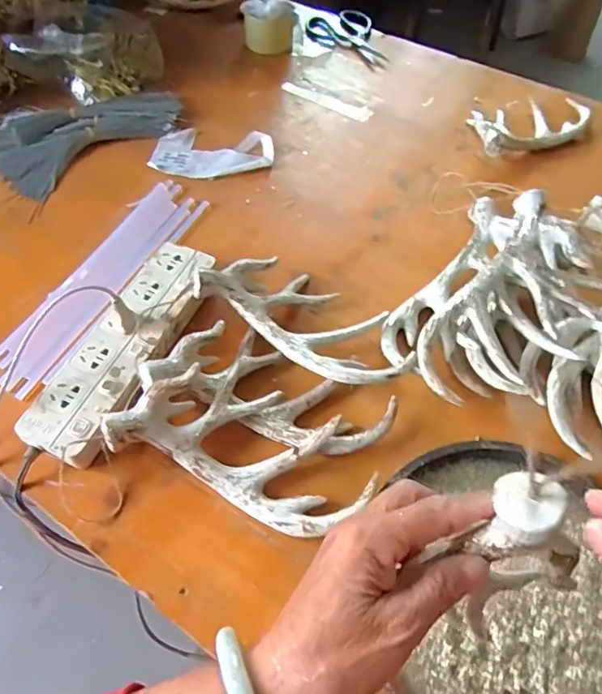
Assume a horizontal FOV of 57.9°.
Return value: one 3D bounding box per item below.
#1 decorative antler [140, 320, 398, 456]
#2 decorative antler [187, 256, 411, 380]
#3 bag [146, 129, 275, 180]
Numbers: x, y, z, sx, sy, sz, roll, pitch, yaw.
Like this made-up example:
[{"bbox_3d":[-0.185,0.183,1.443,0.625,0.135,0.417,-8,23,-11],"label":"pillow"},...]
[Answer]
[{"bbox_3d":[-0.024,0.034,0.508,0.223,0.063,0.107,16,55,12],"label":"decorative antler"},{"bbox_3d":[0.008,-0.038,0.550,0.228,0.059,0.120,30,59,21],"label":"decorative antler"},{"bbox_3d":[-0.121,-0.268,0.751,0.158,0.014,0.095,9,54,7],"label":"bag"}]

